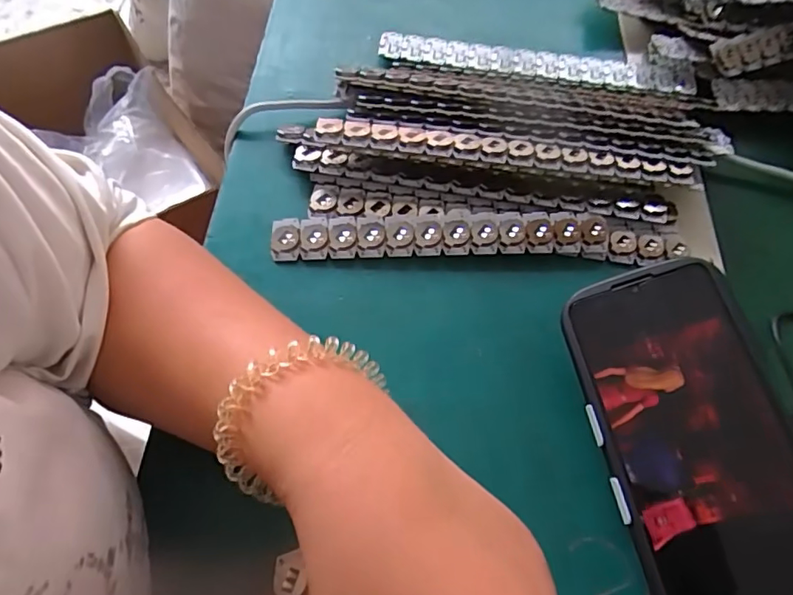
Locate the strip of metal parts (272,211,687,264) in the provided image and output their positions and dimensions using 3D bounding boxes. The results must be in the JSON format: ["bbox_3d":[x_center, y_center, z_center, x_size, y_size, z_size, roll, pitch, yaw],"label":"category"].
[{"bbox_3d":[0.055,-0.041,0.350,0.264,0.010,0.032,0,63,-4],"label":"strip of metal parts"}]

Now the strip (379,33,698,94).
[{"bbox_3d":[0.117,-0.191,0.438,0.257,0.009,0.028,6,62,-1],"label":"strip"}]

